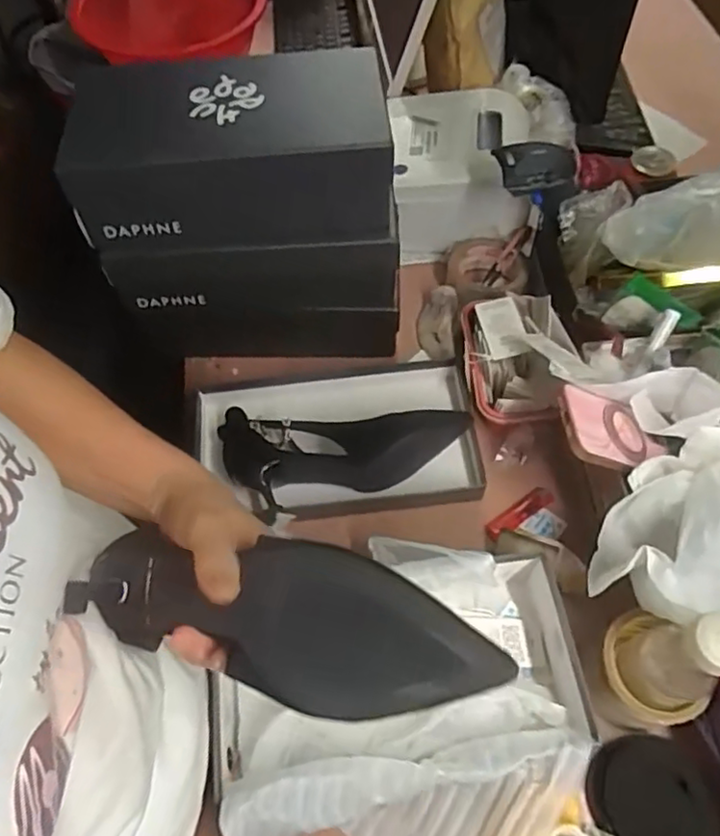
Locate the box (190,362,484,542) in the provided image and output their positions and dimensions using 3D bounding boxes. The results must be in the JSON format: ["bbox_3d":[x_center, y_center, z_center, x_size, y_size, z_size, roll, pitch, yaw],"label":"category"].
[{"bbox_3d":[-0.020,0.026,0.712,0.284,0.088,0.167,-6,59,-1],"label":"box"}]

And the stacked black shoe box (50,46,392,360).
[{"bbox_3d":[-0.112,-0.217,0.699,0.293,0.267,0.160,-2,59,1],"label":"stacked black shoe box"}]

